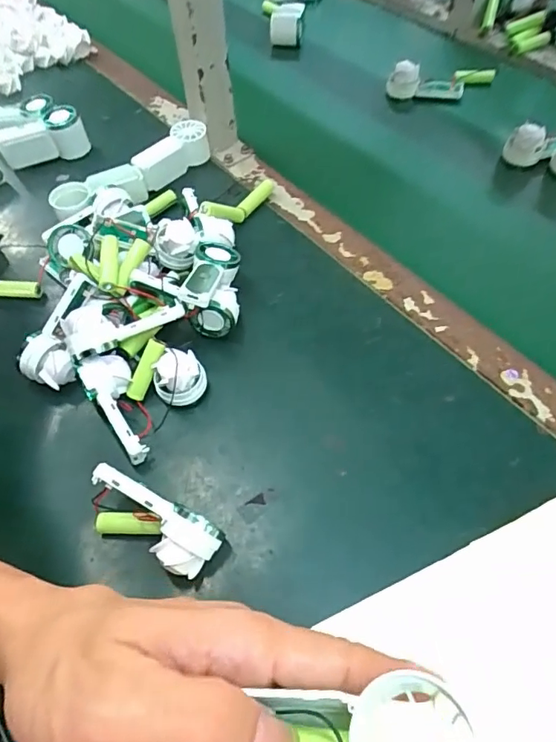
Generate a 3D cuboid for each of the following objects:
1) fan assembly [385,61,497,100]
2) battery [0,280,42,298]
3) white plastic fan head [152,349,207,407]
[{"bbox_3d":[0.198,-0.348,0.609,0.123,0.045,0.024,-6,58,-2],"label":"fan assembly"},{"bbox_3d":[-0.251,-0.077,0.486,0.055,0.017,0.015,6,58,5],"label":"battery"},{"bbox_3d":[-0.078,0.005,0.401,0.040,0.032,0.035,-20,59,-11],"label":"white plastic fan head"}]

